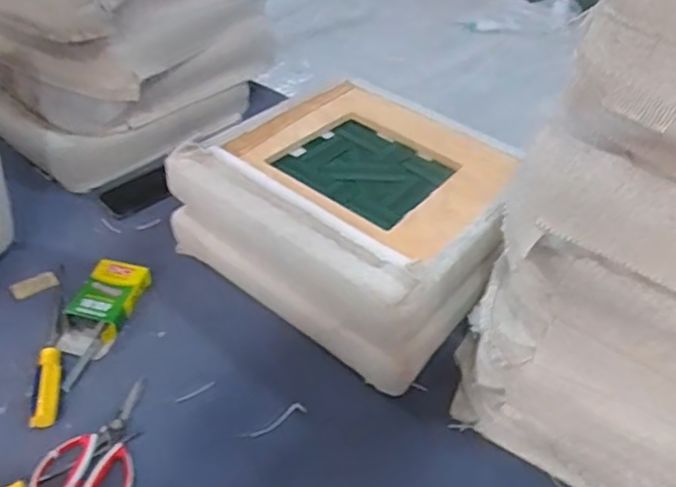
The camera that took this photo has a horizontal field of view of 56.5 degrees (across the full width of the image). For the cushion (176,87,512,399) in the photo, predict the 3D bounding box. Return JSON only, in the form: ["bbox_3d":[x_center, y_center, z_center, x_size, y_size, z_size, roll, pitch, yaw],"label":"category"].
[{"bbox_3d":[0.033,-0.062,0.993,0.456,0.165,0.410,31,50,27],"label":"cushion"}]

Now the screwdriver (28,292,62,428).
[{"bbox_3d":[-0.401,0.146,0.869,0.037,0.031,0.232,-9,45,-12],"label":"screwdriver"}]

